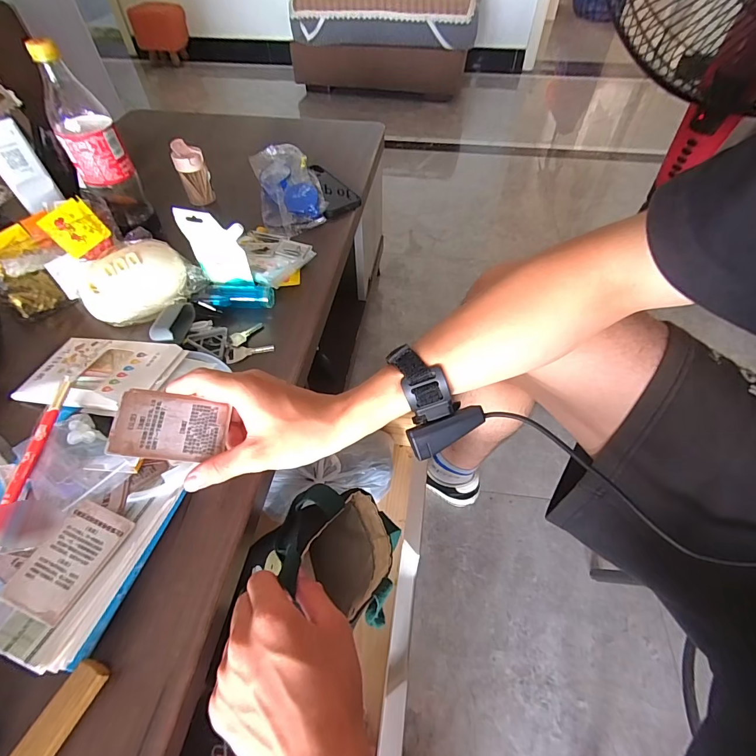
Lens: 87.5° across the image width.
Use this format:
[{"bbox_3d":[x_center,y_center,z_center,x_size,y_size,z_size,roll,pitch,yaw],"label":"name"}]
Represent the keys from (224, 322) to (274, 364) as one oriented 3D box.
[{"bbox_3d":[-0.168,-0.043,0.506,0.059,0.011,0.050,-25,57,-18],"label":"keys"}]

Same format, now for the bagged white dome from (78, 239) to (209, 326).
[{"bbox_3d":[-0.319,-0.136,0.529,0.144,0.050,0.119,-26,58,-19],"label":"bagged white dome"}]

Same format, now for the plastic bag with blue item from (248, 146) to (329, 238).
[{"bbox_3d":[-0.159,-0.340,0.699,0.106,0.062,0.222,-13,54,-10],"label":"plastic bag with blue item"}]

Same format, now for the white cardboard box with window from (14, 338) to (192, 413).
[{"bbox_3d":[-0.316,-0.007,0.450,0.170,0.012,0.097,4,47,13],"label":"white cardboard box with window"}]

